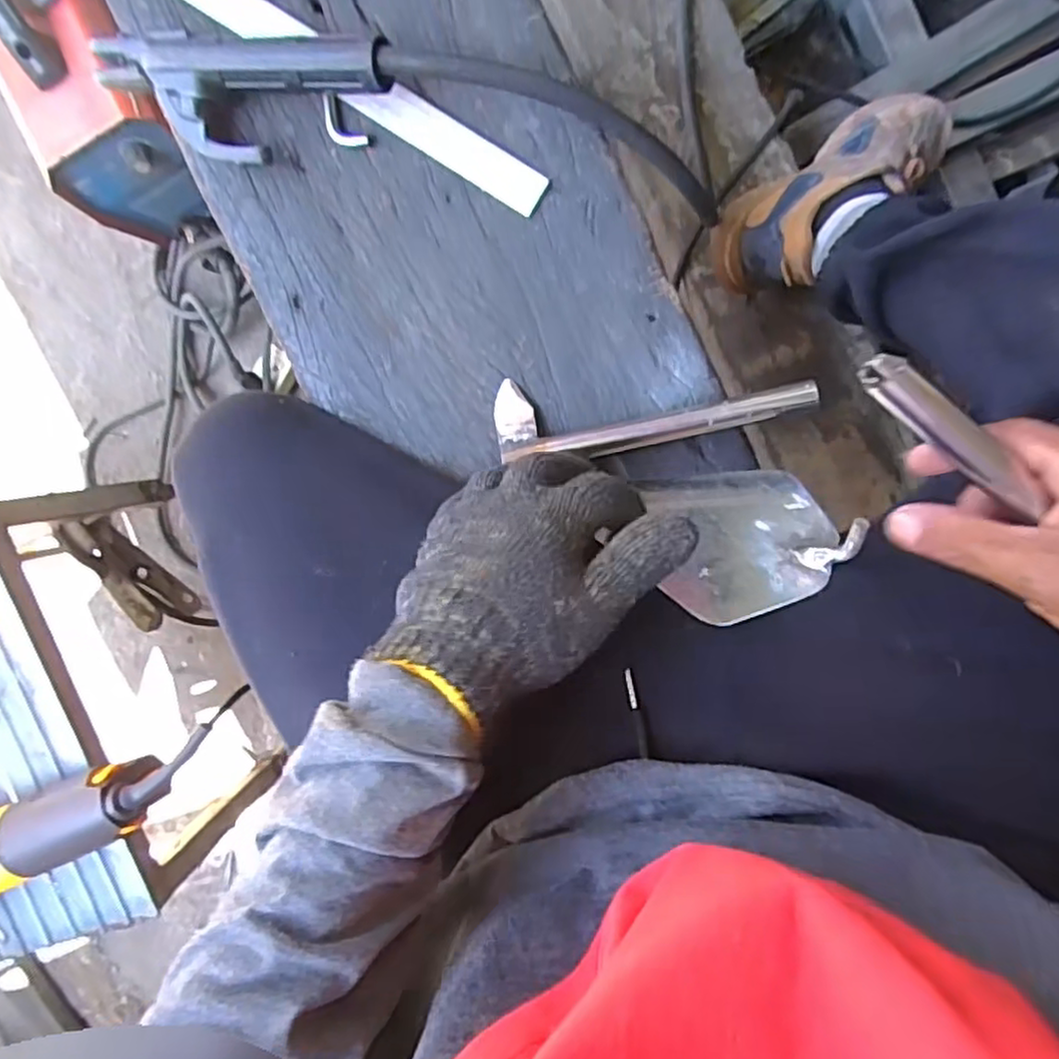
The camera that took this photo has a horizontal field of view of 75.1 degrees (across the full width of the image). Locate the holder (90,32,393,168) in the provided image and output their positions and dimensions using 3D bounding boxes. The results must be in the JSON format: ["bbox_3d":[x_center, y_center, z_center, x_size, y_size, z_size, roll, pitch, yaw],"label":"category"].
[{"bbox_3d":[-0.182,-0.265,0.419,0.195,0.046,0.067,11,98,2],"label":"holder"}]

